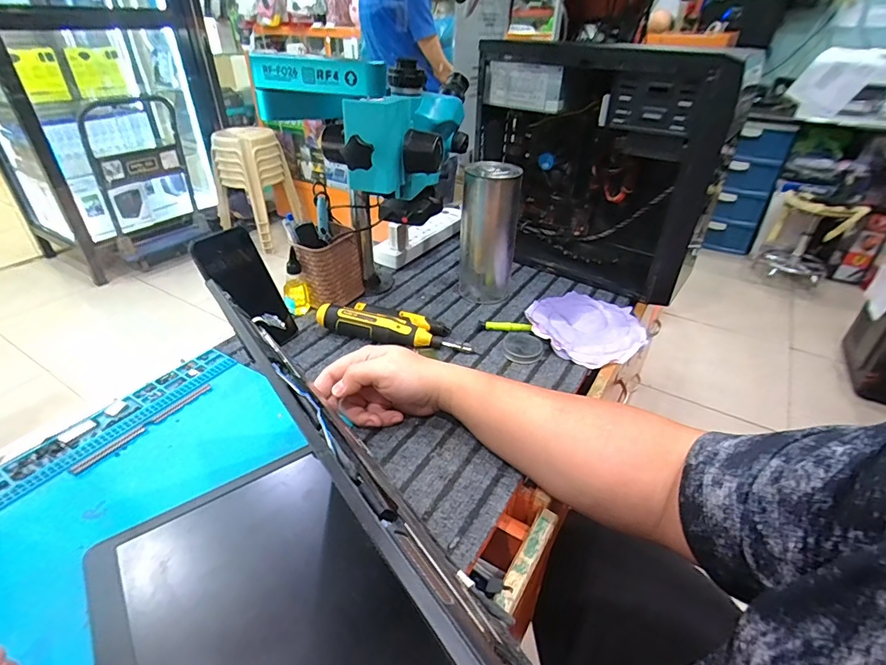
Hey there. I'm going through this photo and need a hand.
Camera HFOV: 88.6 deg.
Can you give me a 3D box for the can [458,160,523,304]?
[{"bbox_3d":[0.067,-0.147,0.686,0.083,0.193,0.065,4,35,5],"label":"can"}]

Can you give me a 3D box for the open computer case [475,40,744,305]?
[{"bbox_3d":[0.238,-0.281,0.758,0.389,0.321,0.180,29,43,35],"label":"open computer case"}]

